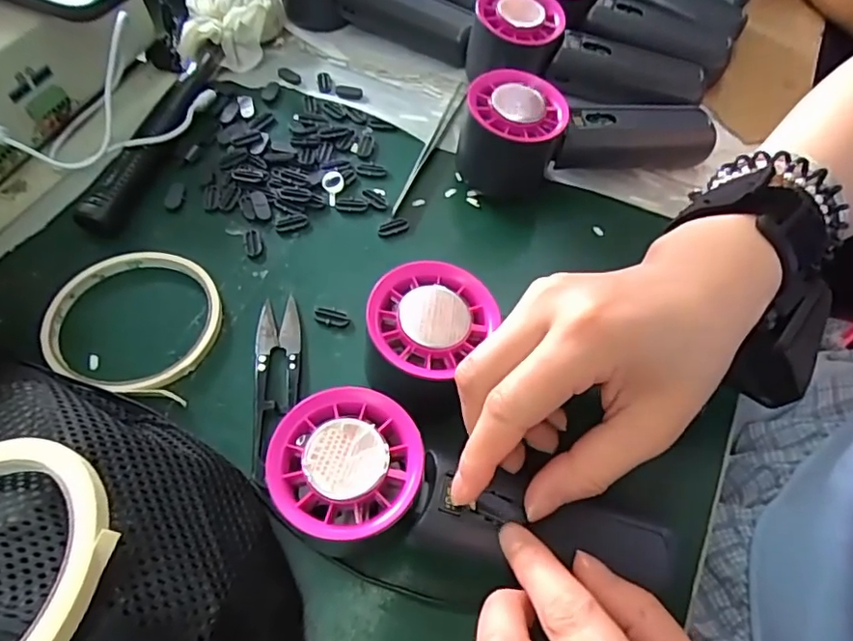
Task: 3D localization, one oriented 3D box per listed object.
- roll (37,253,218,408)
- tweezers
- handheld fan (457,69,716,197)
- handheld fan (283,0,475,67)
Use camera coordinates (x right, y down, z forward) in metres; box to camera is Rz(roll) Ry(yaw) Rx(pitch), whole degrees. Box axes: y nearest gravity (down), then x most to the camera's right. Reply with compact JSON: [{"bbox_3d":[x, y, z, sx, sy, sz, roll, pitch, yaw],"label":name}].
[{"bbox_3d":[-0.152,-0.002,0.298,0.087,0.008,0.082,1,59,-2],"label":"roll"},{"bbox_3d":[0.004,-0.117,0.374,0.007,0.005,0.132,20,60,9],"label":"tweezers"},{"bbox_3d":[0.096,-0.119,0.349,0.152,0.056,0.060,-12,60,-10],"label":"handheld fan"},{"bbox_3d":[-0.035,-0.240,0.419,0.148,0.056,0.055,17,59,8],"label":"handheld fan"}]

